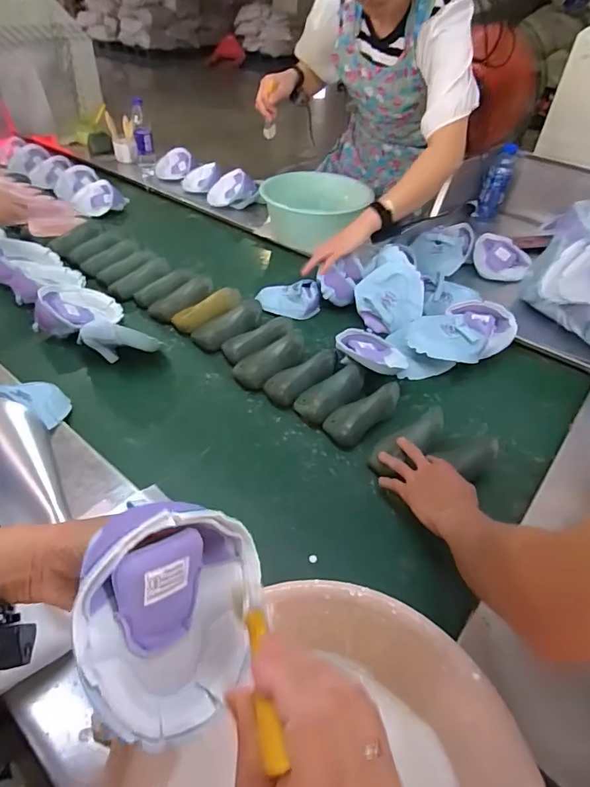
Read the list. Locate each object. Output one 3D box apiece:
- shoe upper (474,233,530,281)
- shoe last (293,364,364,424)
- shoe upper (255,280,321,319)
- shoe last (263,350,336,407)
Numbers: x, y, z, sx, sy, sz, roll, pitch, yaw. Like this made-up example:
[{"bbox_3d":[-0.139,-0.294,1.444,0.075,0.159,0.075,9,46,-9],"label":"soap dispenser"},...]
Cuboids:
[{"bbox_3d":[0.538,-0.354,1.205,0.118,0.032,0.155,-42,69,0],"label":"shoe upper"},{"bbox_3d":[0.067,-0.005,0.837,0.073,0.052,0.155,34,51,25],"label":"shoe last"},{"bbox_3d":[-0.013,-0.215,1.060,0.147,0.060,0.086,6,45,-1],"label":"shoe upper"},{"bbox_3d":[0.016,-0.031,0.858,0.153,0.048,0.071,-33,57,-32],"label":"shoe last"}]

